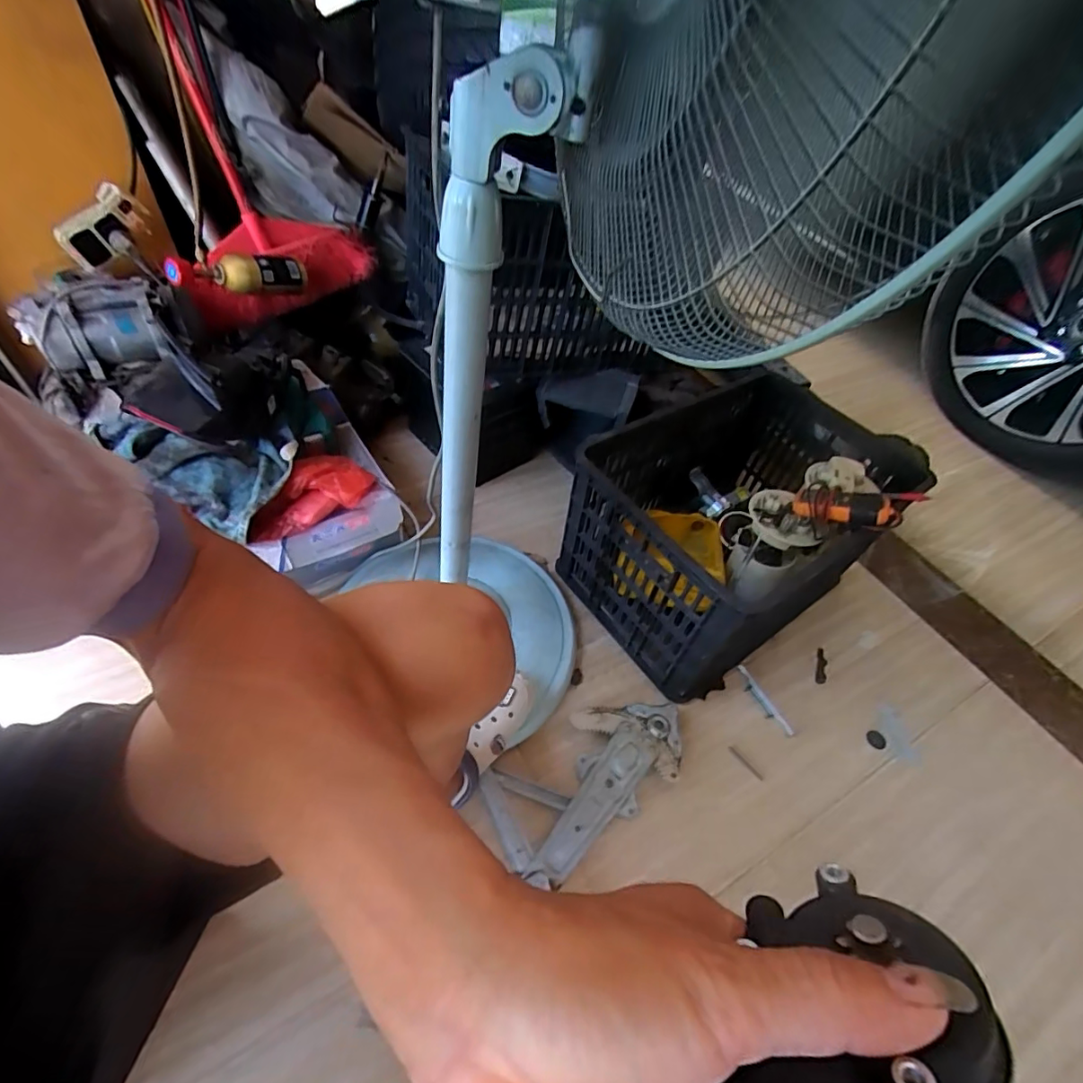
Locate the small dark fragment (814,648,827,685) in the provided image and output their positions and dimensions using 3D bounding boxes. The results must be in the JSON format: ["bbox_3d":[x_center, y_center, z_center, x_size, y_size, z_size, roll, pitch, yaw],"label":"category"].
[{"bbox_3d":[0.480,0.213,0.894,0.016,0.006,0.071,21,50,11],"label":"small dark fragment"}]

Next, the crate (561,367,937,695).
[{"bbox_3d":[0.333,-0.033,0.911,0.519,0.289,0.366,-31,59,-29],"label":"crate"}]

